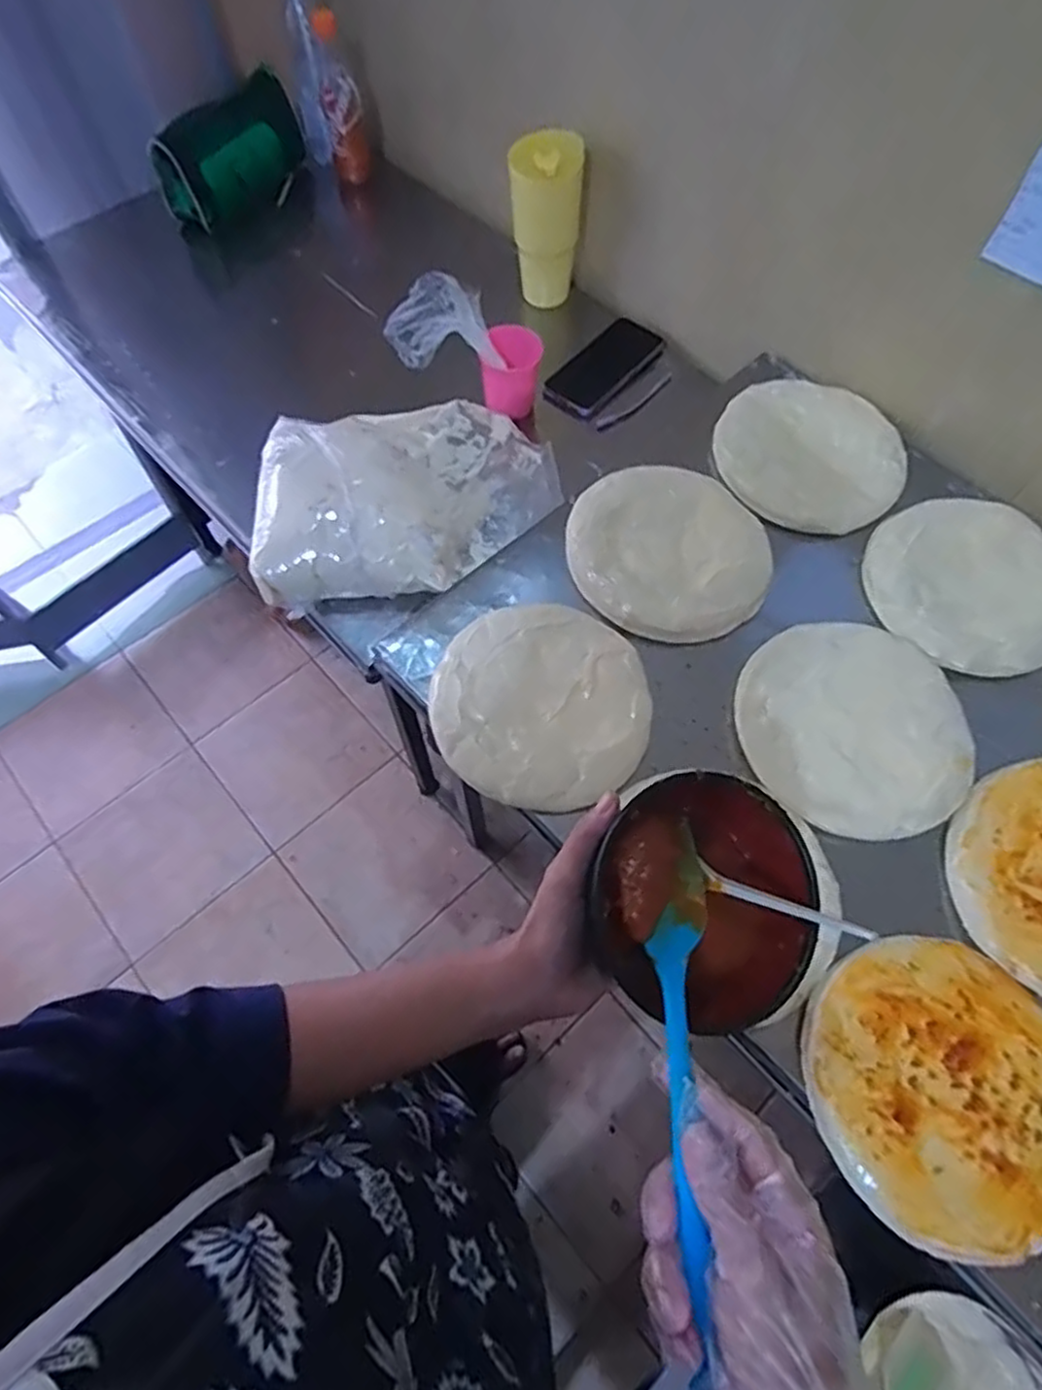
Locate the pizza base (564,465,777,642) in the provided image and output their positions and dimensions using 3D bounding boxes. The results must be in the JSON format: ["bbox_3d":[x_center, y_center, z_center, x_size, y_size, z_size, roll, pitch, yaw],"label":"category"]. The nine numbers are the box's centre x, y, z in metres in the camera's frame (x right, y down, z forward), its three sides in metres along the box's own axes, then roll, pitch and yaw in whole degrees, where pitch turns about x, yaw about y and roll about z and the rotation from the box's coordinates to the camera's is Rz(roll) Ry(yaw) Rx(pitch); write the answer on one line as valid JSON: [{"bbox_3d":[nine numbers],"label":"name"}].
[{"bbox_3d":[0.149,-0.150,0.703,0.192,0.020,0.193,1,64,-1],"label":"pizza base"}]

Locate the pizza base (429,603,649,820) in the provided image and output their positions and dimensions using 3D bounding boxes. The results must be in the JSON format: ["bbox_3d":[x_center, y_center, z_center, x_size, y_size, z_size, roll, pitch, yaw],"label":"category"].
[{"bbox_3d":[0.019,0.005,0.633,0.188,0.012,0.194,15,65,6],"label":"pizza base"}]

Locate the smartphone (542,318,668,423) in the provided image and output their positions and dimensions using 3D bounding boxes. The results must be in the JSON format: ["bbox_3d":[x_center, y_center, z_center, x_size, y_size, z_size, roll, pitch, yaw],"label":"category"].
[{"bbox_3d":[0.111,-0.435,0.941,0.083,0.006,0.173,40,75,10],"label":"smartphone"}]

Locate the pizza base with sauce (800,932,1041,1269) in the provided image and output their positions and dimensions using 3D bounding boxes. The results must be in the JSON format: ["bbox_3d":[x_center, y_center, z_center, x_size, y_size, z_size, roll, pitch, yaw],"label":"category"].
[{"bbox_3d":[0.304,0.277,0.507,0.192,0.019,0.188,-33,69,-16],"label":"pizza base with sauce"}]

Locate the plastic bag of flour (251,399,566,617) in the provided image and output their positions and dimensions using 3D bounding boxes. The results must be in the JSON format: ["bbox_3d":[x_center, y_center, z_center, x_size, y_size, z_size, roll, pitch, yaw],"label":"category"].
[{"bbox_3d":[-0.123,-0.226,0.789,0.328,0.074,0.231,-8,65,-5],"label":"plastic bag of flour"}]

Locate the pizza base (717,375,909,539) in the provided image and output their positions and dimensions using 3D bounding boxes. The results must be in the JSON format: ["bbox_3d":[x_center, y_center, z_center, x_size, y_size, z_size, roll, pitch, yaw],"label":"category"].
[{"bbox_3d":[0.313,-0.264,0.767,0.195,0.013,0.194,1,64,-1],"label":"pizza base"}]

